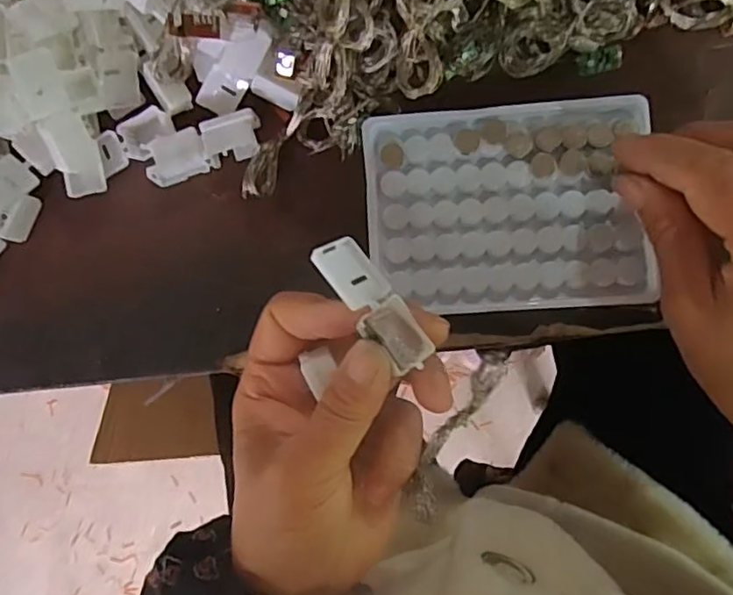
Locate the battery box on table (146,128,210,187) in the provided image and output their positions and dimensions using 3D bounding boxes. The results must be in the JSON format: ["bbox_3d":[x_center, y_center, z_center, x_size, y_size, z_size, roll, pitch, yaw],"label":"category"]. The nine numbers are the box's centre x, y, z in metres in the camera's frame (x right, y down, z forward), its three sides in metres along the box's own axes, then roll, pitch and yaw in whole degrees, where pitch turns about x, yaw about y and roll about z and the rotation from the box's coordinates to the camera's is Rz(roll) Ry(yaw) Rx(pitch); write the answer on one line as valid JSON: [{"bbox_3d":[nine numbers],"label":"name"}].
[{"bbox_3d":[-0.096,-0.071,0.311,0.032,0.017,0.019,-17,87,5],"label":"battery box on table"}]

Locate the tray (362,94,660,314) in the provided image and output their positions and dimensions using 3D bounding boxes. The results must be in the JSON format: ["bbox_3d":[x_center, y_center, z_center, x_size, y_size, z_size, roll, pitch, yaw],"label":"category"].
[{"bbox_3d":[0.064,-0.042,0.285,0.125,0.010,0.095,-3,88,5],"label":"tray"}]

